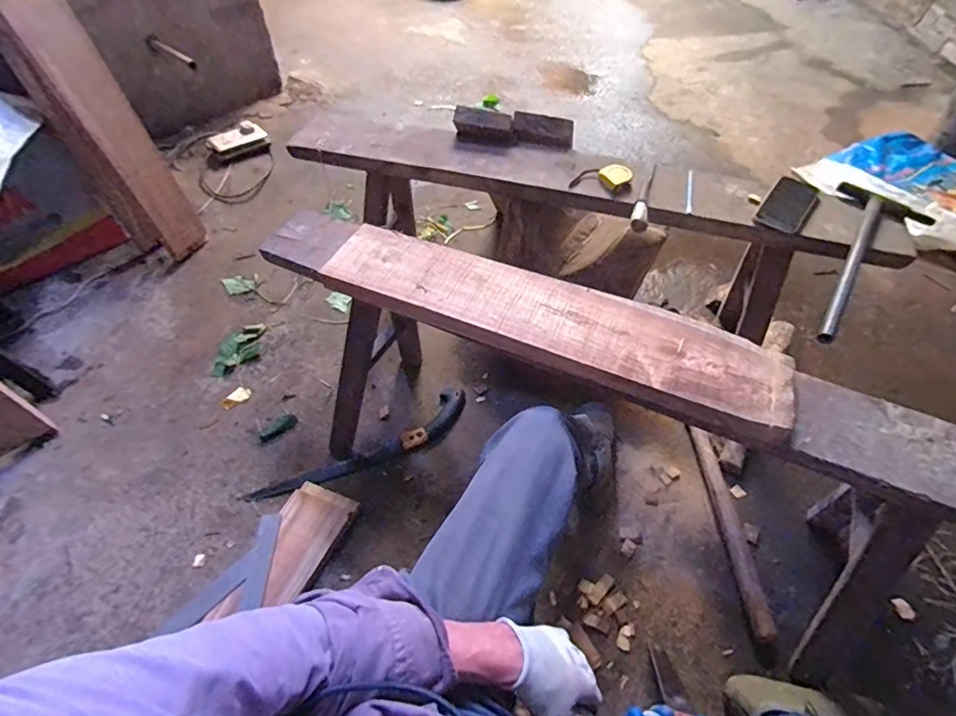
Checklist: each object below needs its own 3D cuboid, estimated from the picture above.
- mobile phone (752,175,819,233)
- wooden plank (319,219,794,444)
[{"bbox_3d":[0.575,-0.286,0.922,0.076,0.016,0.161,31,59,23],"label":"mobile phone"},{"bbox_3d":[0.087,-0.056,0.722,0.666,0.036,0.147,19,53,15],"label":"wooden plank"}]

